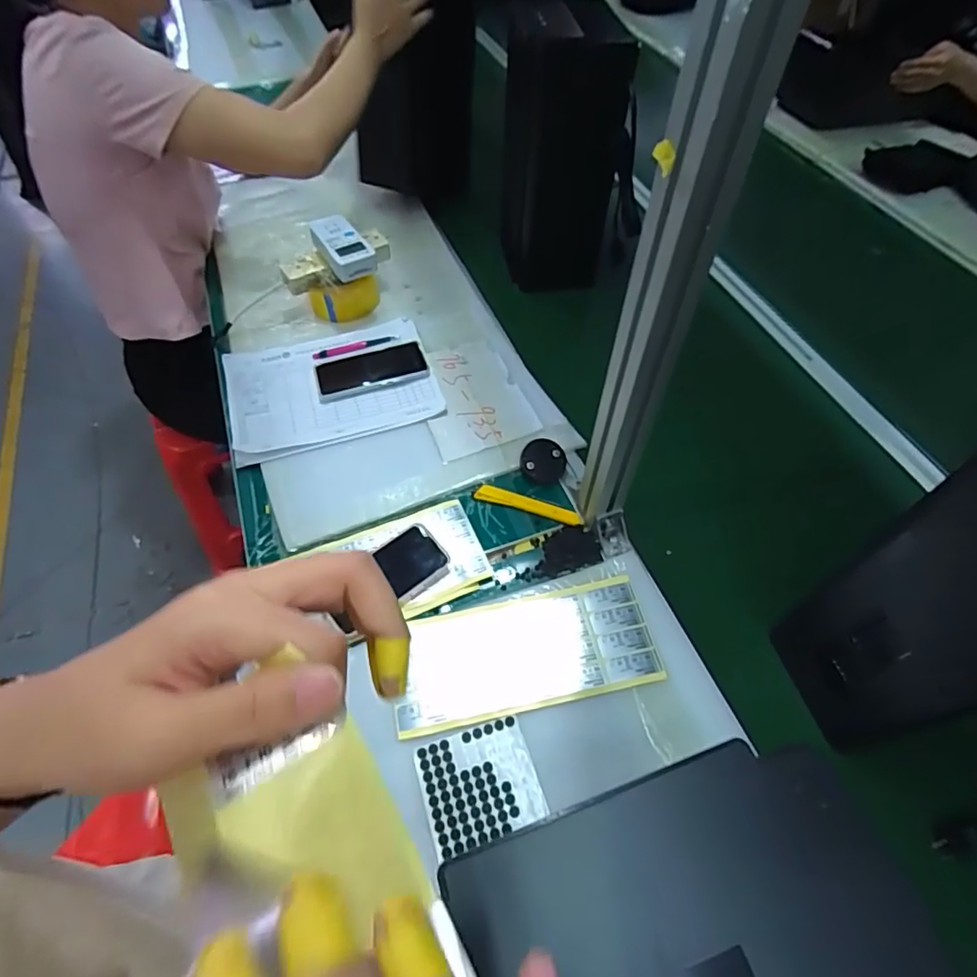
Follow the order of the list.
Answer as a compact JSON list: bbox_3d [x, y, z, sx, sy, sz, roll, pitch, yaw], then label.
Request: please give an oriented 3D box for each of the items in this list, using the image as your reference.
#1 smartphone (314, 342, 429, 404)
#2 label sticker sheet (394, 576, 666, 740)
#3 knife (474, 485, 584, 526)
[{"bbox_3d":[-0.175,-0.180,0.842,0.161,0.014,0.084,-15,58,-10],"label":"smartphone"},{"bbox_3d":[0.039,0.176,0.608,0.272,0.011,0.119,-9,57,-6],"label":"label sticker sheet"},{"bbox_3d":[0.051,0.021,0.716,0.138,0.009,0.019,15,58,9],"label":"knife"}]

